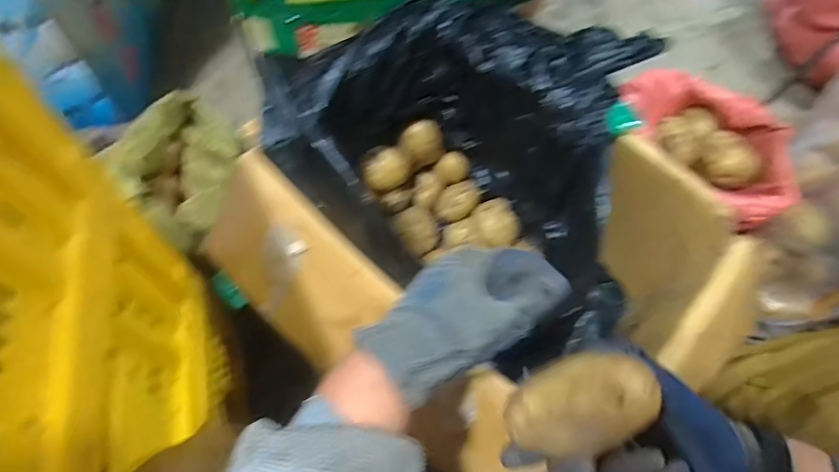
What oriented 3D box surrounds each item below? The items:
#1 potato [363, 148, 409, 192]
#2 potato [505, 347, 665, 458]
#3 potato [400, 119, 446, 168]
[{"bbox_3d":[-0.051,-0.102,0.752,0.068,0.043,0.063,1,63,-2],"label":"potato"},{"bbox_3d":[0.099,0.104,0.318,0.087,0.049,0.052,-24,79,11],"label":"potato"},{"bbox_3d":[0.005,-0.143,0.758,0.066,0.058,0.043,-23,66,-13],"label":"potato"}]

